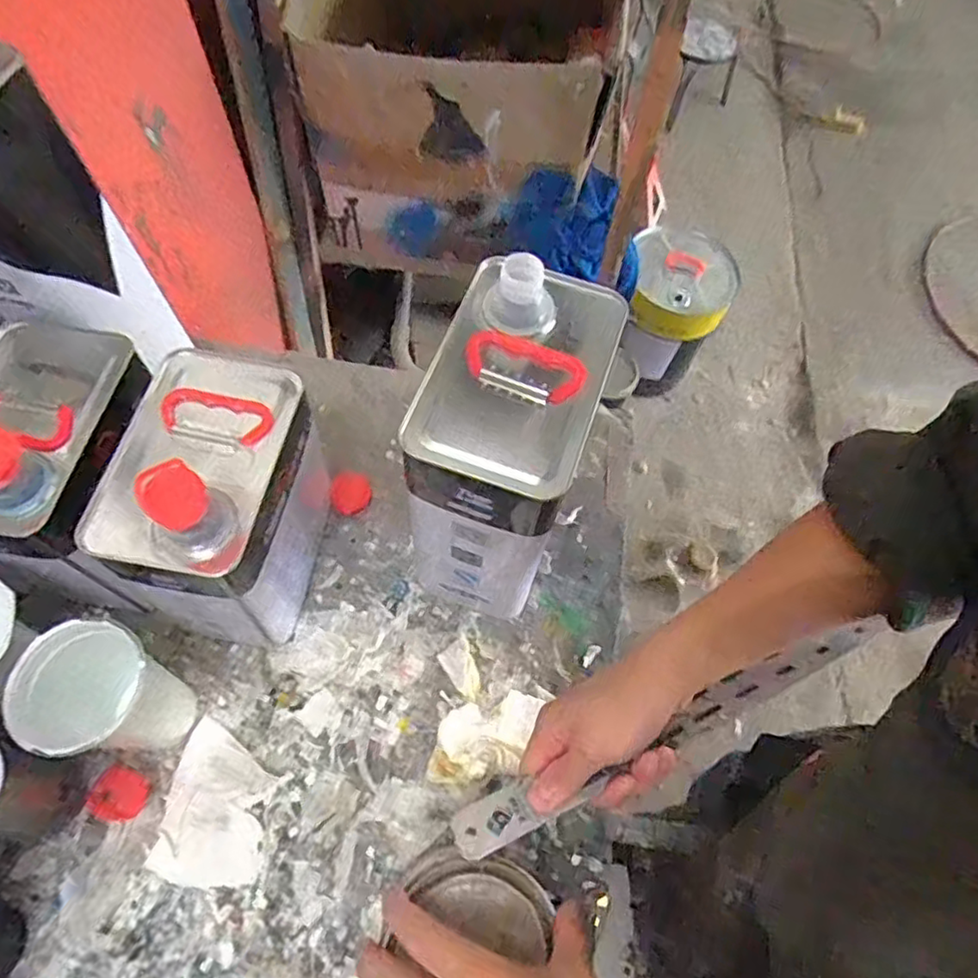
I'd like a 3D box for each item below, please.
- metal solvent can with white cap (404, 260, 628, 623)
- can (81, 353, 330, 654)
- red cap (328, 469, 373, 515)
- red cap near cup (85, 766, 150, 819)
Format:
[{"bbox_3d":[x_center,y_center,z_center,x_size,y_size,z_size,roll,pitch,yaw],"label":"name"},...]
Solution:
[{"bbox_3d":[0.013,-0.027,0.512,0.121,0.270,0.171,19,65,6],"label":"metal solvent can with white cap"},{"bbox_3d":[-0.205,0.009,0.505,0.115,0.229,0.175,14,64,4],"label":"can"},{"bbox_3d":[-0.135,0.003,0.626,0.039,0.015,0.039,1,64,-2],"label":"red cap"},{"bbox_3d":[-0.289,0.240,0.504,0.040,0.015,0.041,15,31,7],"label":"red cap near cup"}]

